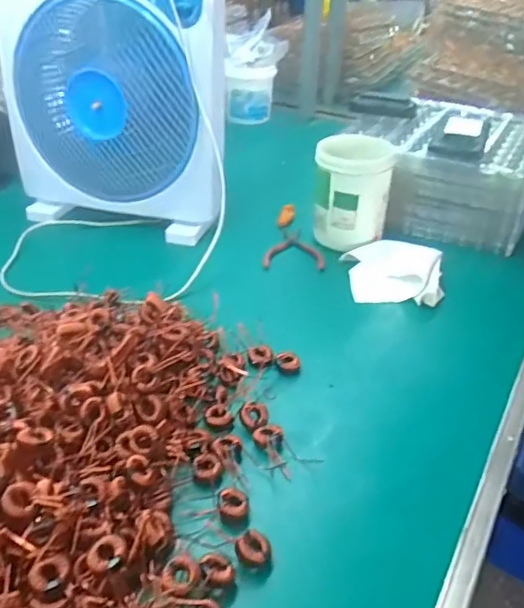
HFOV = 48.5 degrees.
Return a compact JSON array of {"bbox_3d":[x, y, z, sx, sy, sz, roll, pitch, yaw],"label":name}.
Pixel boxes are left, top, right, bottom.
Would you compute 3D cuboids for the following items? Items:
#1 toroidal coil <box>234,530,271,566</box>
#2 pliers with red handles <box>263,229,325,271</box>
[{"bbox_3d":[-0.006,0.185,0.437,0.027,0.020,0.024,-24,41,-32],"label":"toroidal coil"},{"bbox_3d":[0.050,-0.083,0.837,0.083,0.016,0.112,5,34,5],"label":"pliers with red handles"}]

